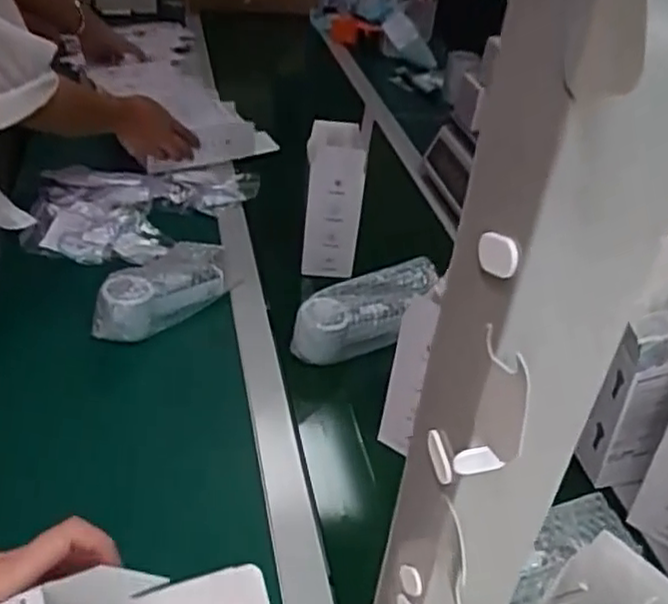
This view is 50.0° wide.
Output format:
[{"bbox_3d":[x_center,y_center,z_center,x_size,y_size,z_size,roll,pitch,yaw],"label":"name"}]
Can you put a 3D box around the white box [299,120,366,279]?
[{"bbox_3d":[-0.004,-0.135,0.964,0.069,0.187,0.106,1,36,-5],"label":"white box"}]

